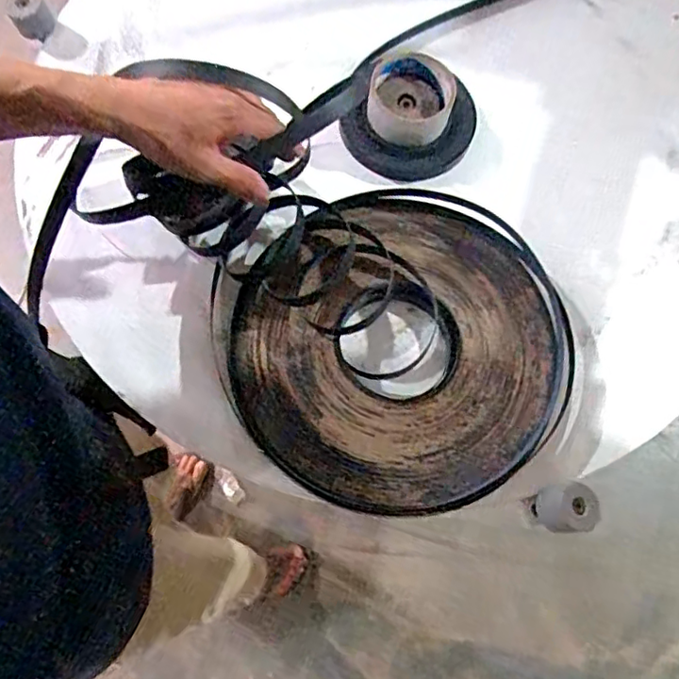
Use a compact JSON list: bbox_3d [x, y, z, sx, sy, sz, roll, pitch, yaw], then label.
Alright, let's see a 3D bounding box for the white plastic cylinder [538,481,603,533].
[{"bbox_3d":[0.190,0.140,0.500,0.040,0.031,0.040,1,72,-2],"label":"white plastic cylinder"}]

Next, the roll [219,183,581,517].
[{"bbox_3d":[0.058,0.008,0.536,0.295,0.030,0.271,1,72,-2],"label":"roll"}]

